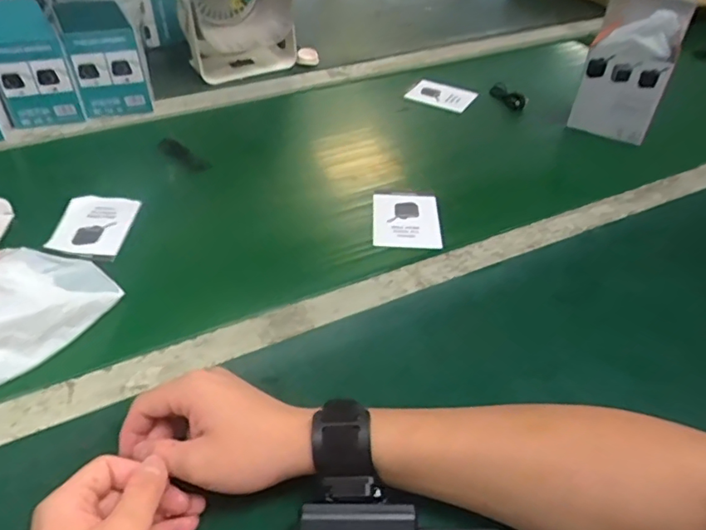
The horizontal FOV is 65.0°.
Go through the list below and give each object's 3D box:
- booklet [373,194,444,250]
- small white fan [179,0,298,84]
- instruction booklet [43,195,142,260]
[{"bbox_3d":[0.058,-0.048,0.593,0.071,0.008,0.089,1,41,1],"label":"booklet"},{"bbox_3d":[-0.174,-0.388,0.834,0.158,0.175,0.152,-10,43,-12],"label":"small white fan"},{"bbox_3d":[-0.273,-0.039,0.578,0.078,0.009,0.103,-2,41,-1],"label":"instruction booklet"}]

